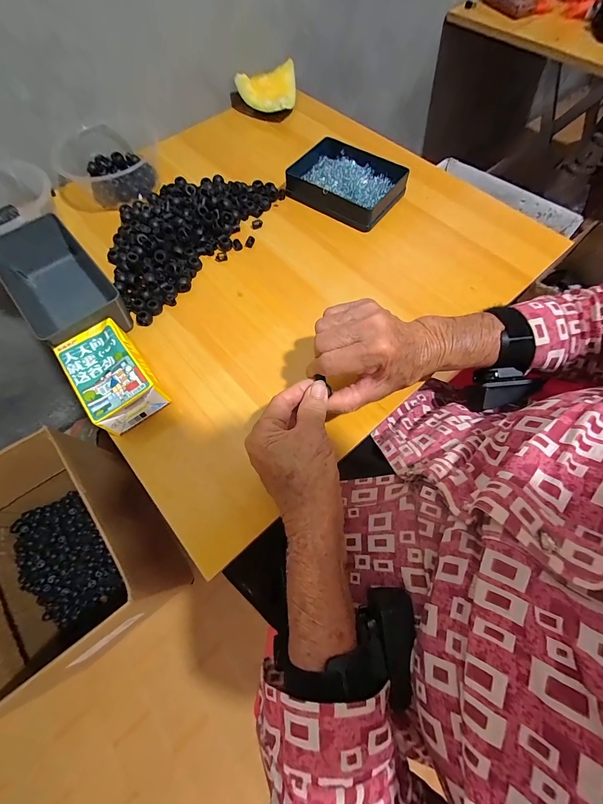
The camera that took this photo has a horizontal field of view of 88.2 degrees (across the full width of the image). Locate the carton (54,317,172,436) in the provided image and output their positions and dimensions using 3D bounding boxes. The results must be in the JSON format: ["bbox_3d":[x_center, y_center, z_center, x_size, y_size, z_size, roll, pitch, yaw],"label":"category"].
[{"bbox_3d":[-0.196,-0.027,0.324,0.064,0.045,0.108,-36,71,-13],"label":"carton"}]

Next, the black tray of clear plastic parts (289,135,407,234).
[{"bbox_3d":[0.067,-0.315,0.449,0.149,0.033,0.109,33,71,14],"label":"black tray of clear plastic parts"}]

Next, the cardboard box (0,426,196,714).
[{"bbox_3d":[-0.466,0.294,0.607,0.299,0.270,0.355,-35,70,-15],"label":"cardboard box"}]

